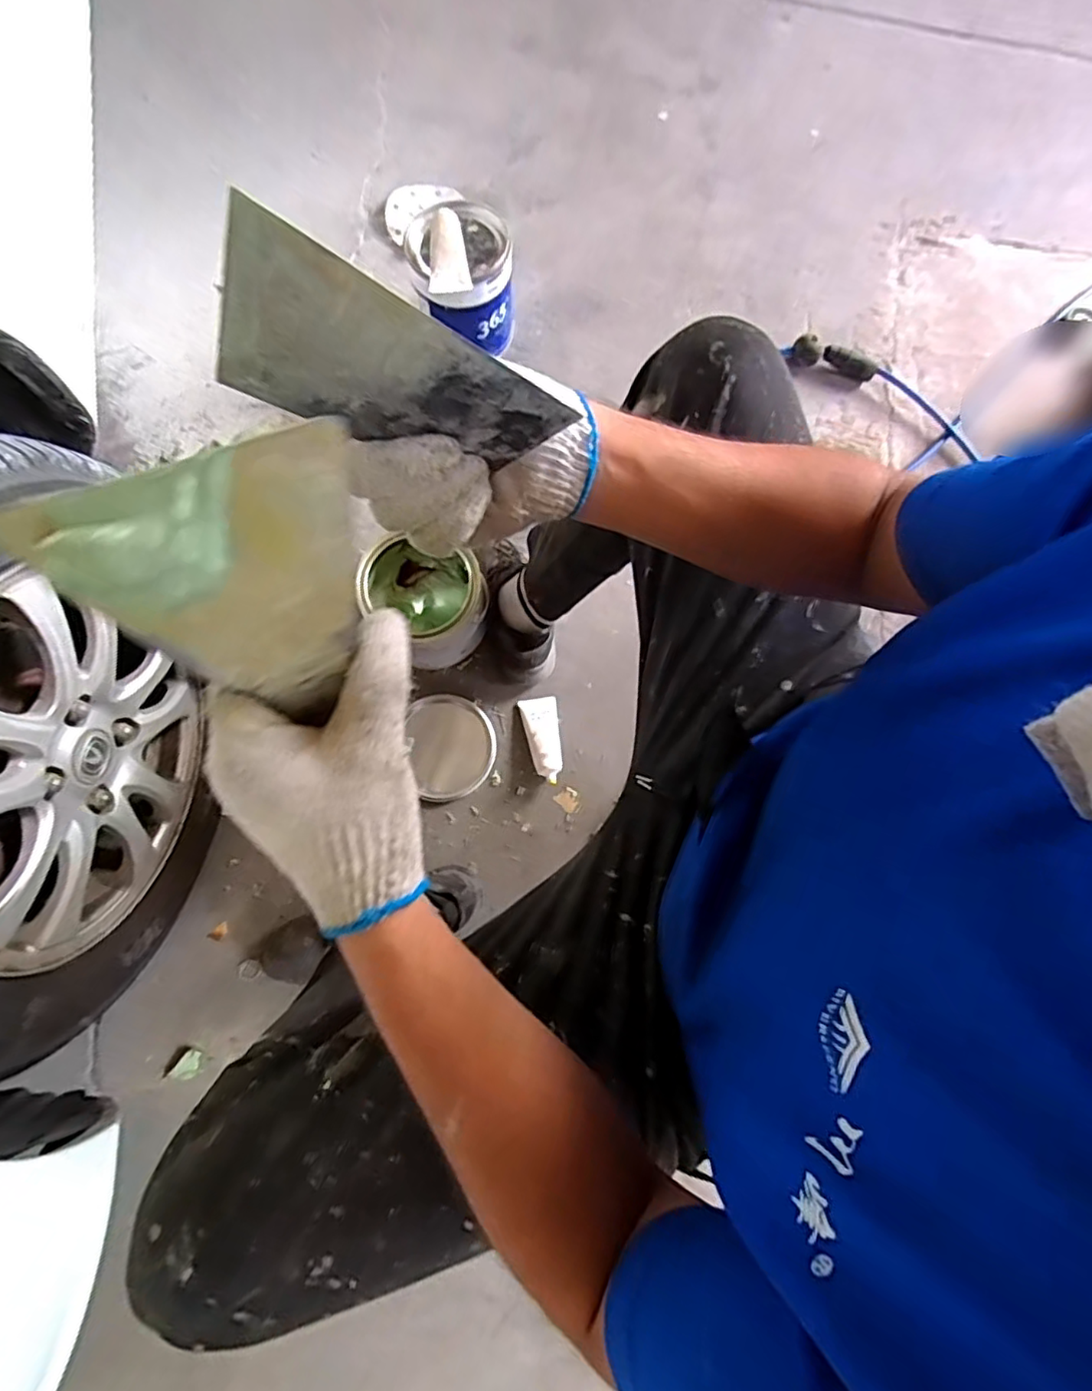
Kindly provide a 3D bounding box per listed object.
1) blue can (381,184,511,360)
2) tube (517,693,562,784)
[{"bbox_3d":[-0.126,-0.628,0.923,0.149,0.142,0.166,-11,77,-3],"label":"blue can"},{"bbox_3d":[-0.006,0.062,0.856,0.051,0.022,0.119,-6,77,-2],"label":"tube"}]

